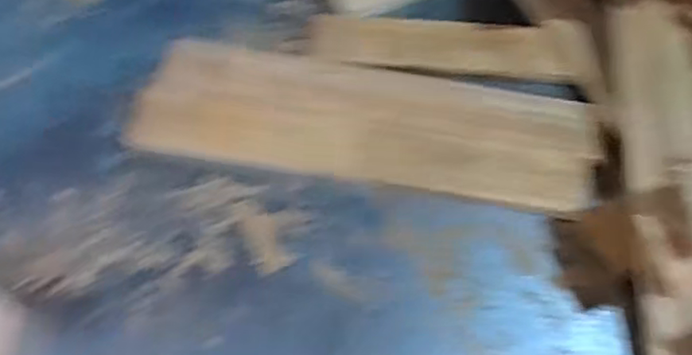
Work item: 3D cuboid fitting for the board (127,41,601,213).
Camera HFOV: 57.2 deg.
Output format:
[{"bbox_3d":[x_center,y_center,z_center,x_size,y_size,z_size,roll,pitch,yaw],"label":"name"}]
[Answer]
[{"bbox_3d":[0.023,-0.055,0.671,0.479,0.019,0.120,9,100,2],"label":"board"}]

